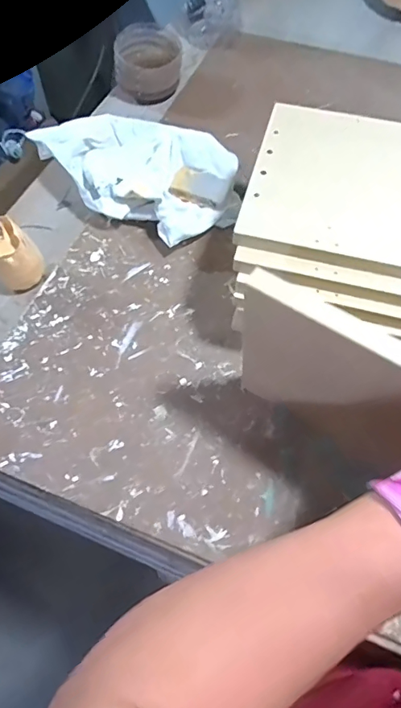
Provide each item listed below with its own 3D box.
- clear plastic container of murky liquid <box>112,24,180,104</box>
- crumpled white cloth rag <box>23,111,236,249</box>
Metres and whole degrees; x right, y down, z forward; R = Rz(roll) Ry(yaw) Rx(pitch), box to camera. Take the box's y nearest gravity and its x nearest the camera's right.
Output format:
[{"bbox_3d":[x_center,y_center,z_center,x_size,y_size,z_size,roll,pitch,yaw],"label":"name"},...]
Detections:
[{"bbox_3d":[-0.082,-0.454,0.742,0.103,0.070,0.083,-4,61,-2],"label":"clear plastic container of murky liquid"},{"bbox_3d":[-0.085,-0.251,0.629,0.292,0.057,0.179,30,65,16],"label":"crumpled white cloth rag"}]

